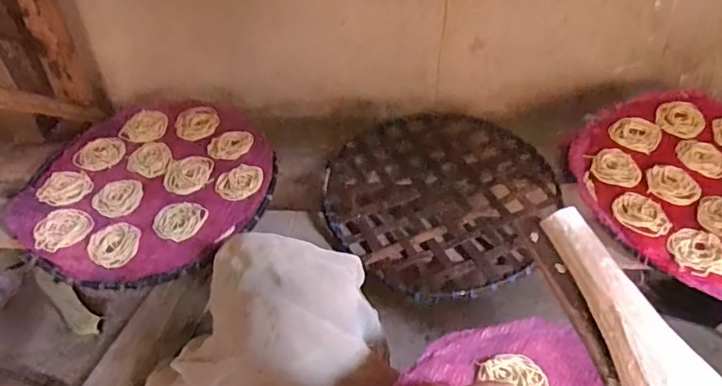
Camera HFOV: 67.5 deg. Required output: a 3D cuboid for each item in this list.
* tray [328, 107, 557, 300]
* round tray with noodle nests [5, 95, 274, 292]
[{"bbox_3d":[0.113,-0.002,0.800,0.335,0.054,0.350,19,43,26],"label":"tray"},{"bbox_3d":[-0.313,-0.023,0.814,0.361,0.026,0.362,0,48,0],"label":"round tray with noodle nests"}]

